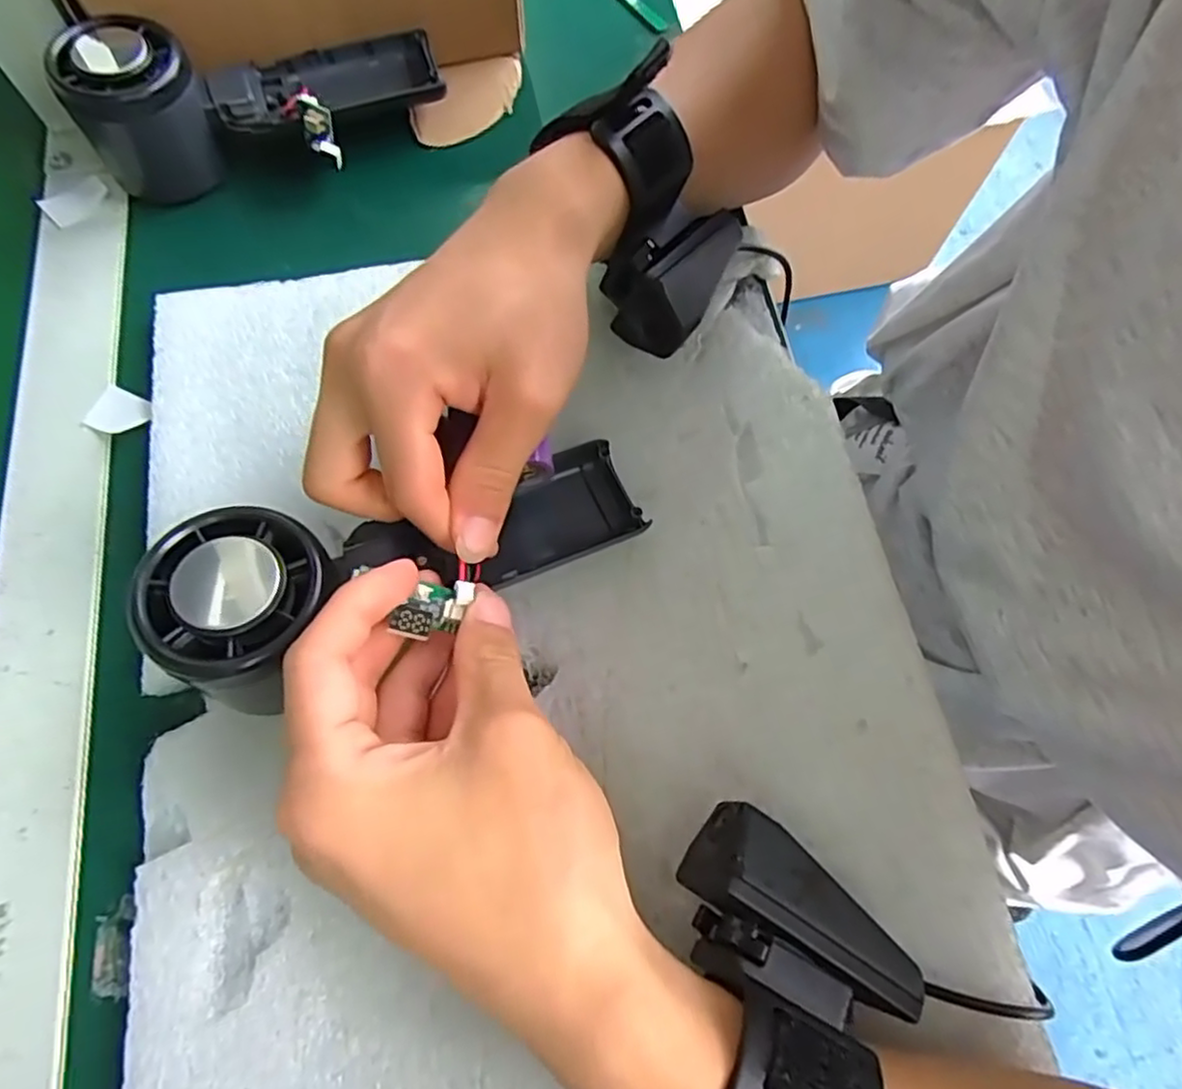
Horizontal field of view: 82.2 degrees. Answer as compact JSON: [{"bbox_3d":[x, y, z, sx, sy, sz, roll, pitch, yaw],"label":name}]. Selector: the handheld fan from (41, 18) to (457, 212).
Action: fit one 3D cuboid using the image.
[{"bbox_3d":[-0.153,-0.211,0.319,0.162,0.056,0.060,-17,70,-6],"label":"handheld fan"}]

